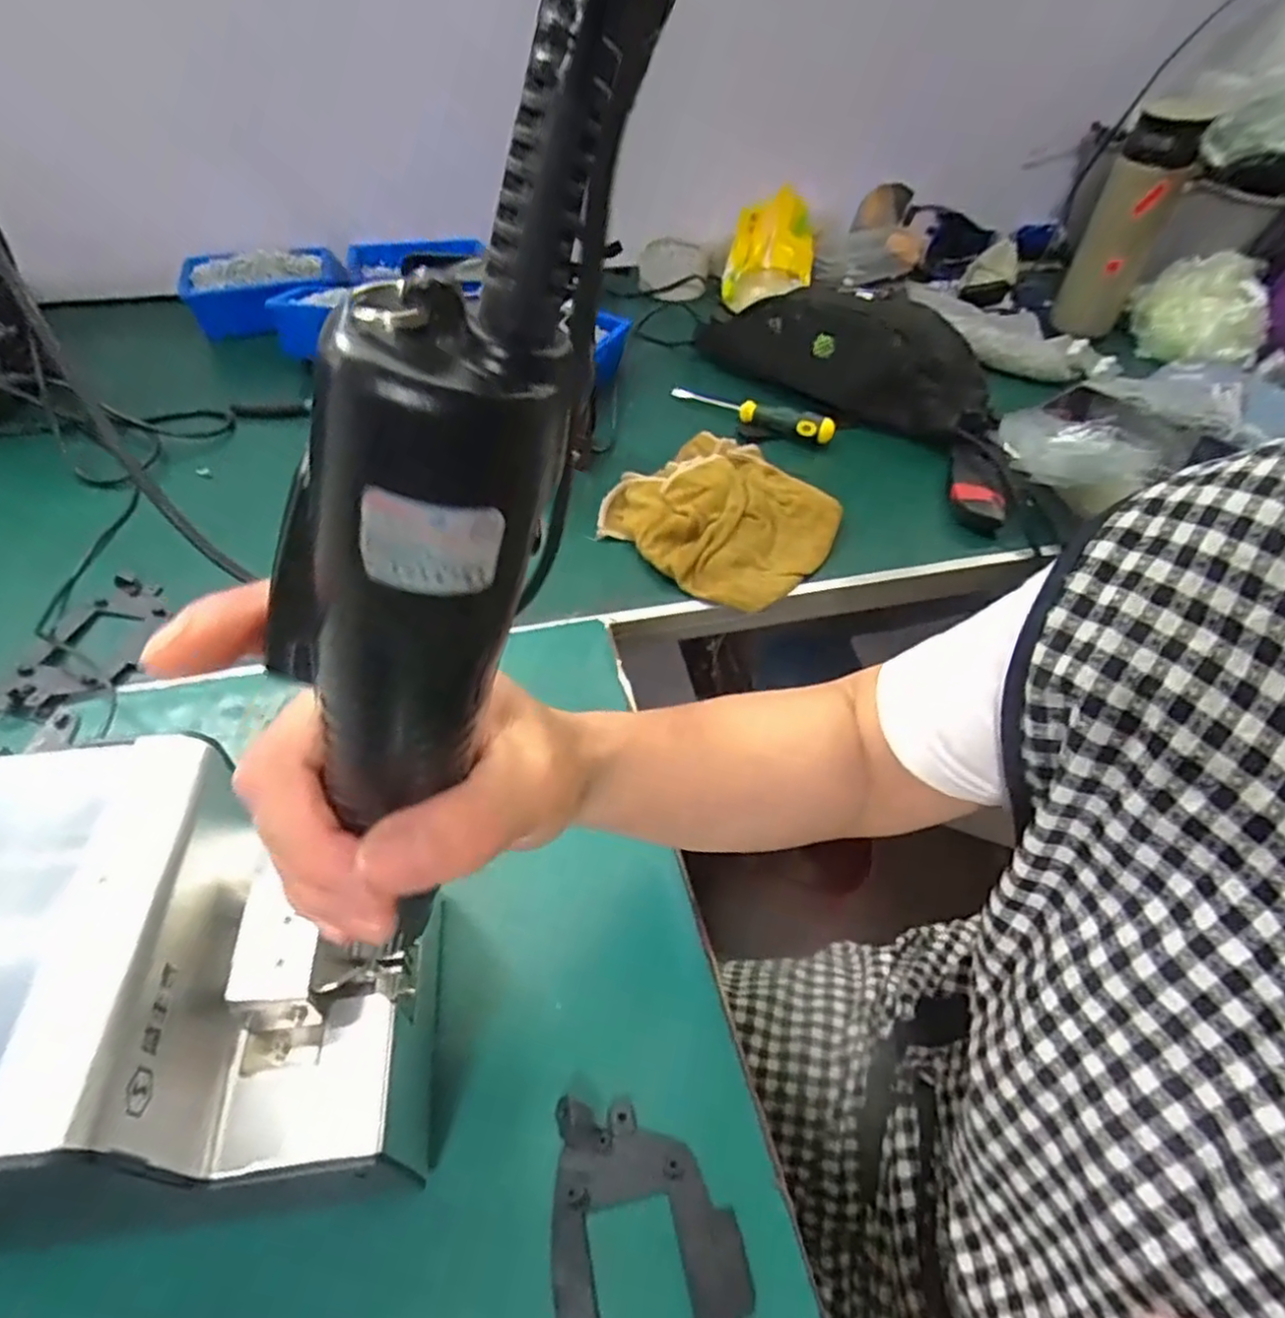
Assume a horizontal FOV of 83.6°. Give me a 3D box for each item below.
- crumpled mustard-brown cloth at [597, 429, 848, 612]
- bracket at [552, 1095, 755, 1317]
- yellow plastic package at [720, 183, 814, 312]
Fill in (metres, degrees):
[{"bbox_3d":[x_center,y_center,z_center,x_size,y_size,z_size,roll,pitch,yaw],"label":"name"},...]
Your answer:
[{"bbox_3d":[0.064,-0.123,0.555,0.167,0.038,0.157,37,55,26],"label":"crumpled mustard-brown cloth"},{"bbox_3d":[0.004,0.228,0.263,0.069,0.012,0.120,-9,49,-12],"label":"bracket"},{"bbox_3d":[0.144,-0.454,0.805,0.099,0.090,0.097,8,48,4],"label":"yellow plastic package"}]

